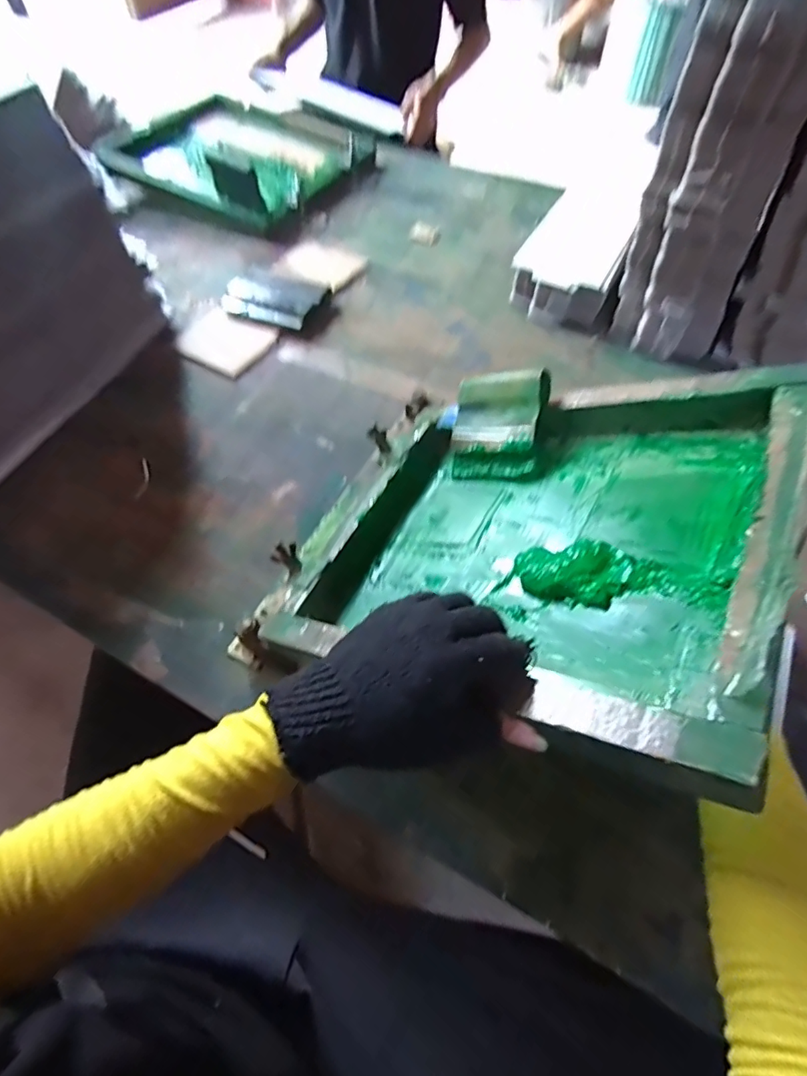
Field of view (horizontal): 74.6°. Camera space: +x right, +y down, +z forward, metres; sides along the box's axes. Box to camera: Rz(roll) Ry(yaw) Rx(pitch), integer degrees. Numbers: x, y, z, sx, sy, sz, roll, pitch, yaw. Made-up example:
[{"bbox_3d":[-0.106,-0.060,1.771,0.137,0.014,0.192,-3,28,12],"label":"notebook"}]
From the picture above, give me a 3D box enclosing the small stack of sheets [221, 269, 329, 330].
[{"bbox_3d":[-0.214,-0.393,0.878,0.146,0.030,0.116,17,59,9],"label":"small stack of sheets"}]

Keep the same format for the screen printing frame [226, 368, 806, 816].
[{"bbox_3d":[0.078,-0.007,0.479,0.453,0.054,0.334,4,51,38],"label":"screen printing frame"}]

